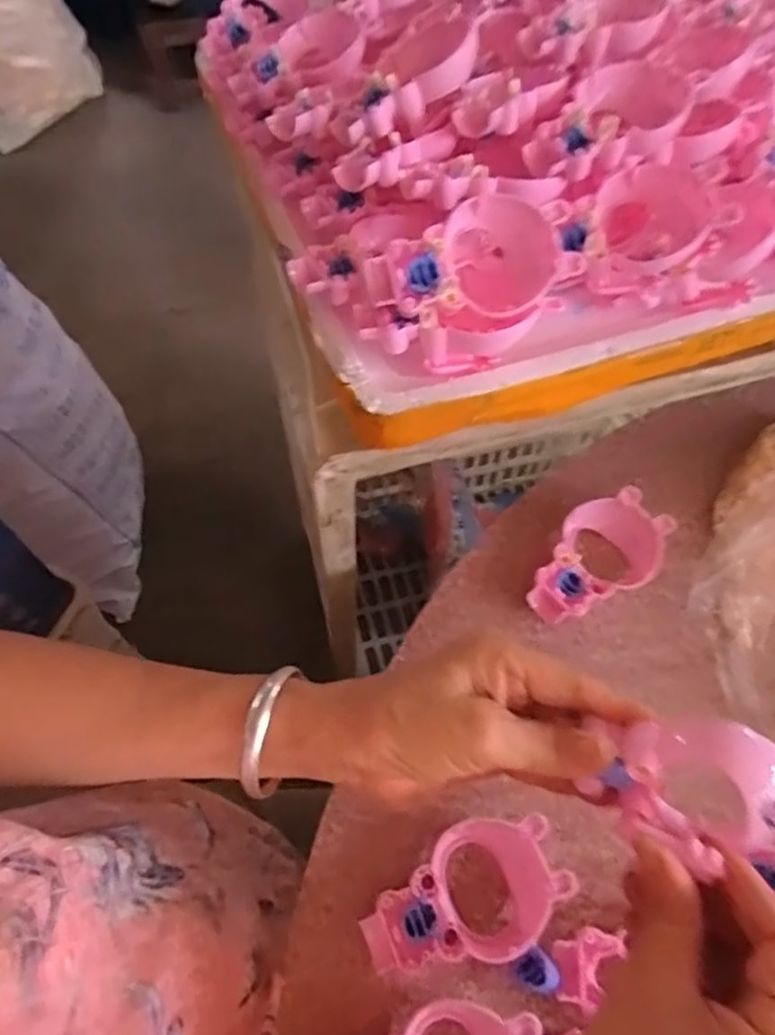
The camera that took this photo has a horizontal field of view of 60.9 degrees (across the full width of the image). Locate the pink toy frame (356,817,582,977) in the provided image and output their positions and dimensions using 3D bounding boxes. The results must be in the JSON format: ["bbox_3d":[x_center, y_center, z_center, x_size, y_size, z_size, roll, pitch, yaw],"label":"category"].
[{"bbox_3d":[0.038,0.192,0.332,0.102,0.028,0.059,-22,63,-11],"label":"pink toy frame"}]

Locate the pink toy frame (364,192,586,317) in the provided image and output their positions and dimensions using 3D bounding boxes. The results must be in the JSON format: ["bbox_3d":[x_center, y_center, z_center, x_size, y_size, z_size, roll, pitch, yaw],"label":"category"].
[{"bbox_3d":[0.043,-0.121,0.335,0.100,0.043,0.057,-24,64,-12],"label":"pink toy frame"}]

